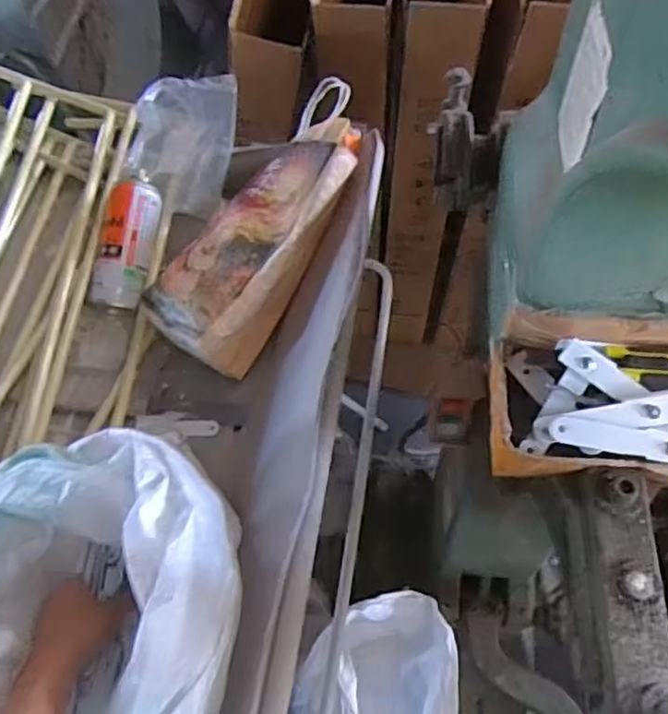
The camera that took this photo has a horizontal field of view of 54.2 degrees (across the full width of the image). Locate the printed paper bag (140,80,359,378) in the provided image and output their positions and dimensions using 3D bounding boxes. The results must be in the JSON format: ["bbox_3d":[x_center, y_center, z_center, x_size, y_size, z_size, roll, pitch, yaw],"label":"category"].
[{"bbox_3d":[-0.079,-0.160,0.762,0.141,0.083,0.357,26,79,19],"label":"printed paper bag"}]

